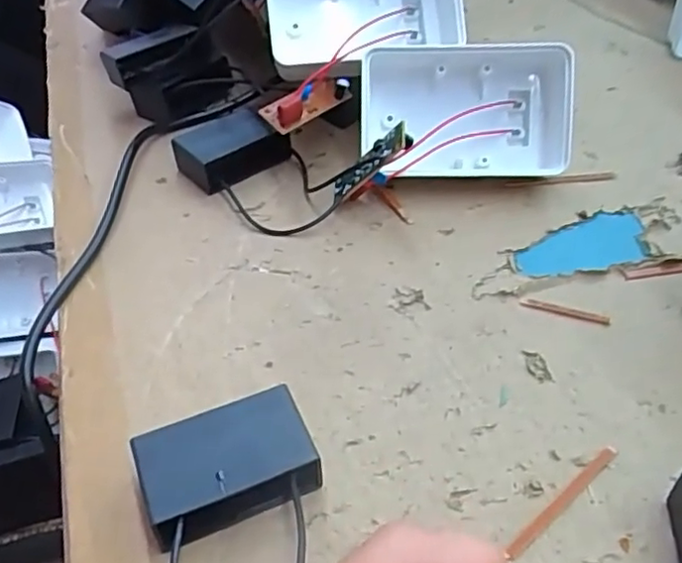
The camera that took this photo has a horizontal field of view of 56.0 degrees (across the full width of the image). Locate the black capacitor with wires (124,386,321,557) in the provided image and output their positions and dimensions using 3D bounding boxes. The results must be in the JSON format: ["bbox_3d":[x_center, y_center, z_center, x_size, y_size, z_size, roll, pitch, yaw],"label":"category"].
[{"bbox_3d":[-0.032,0.054,0.185,0.046,0.019,0.032,-18,47,-16],"label":"black capacitor with wires"}]

